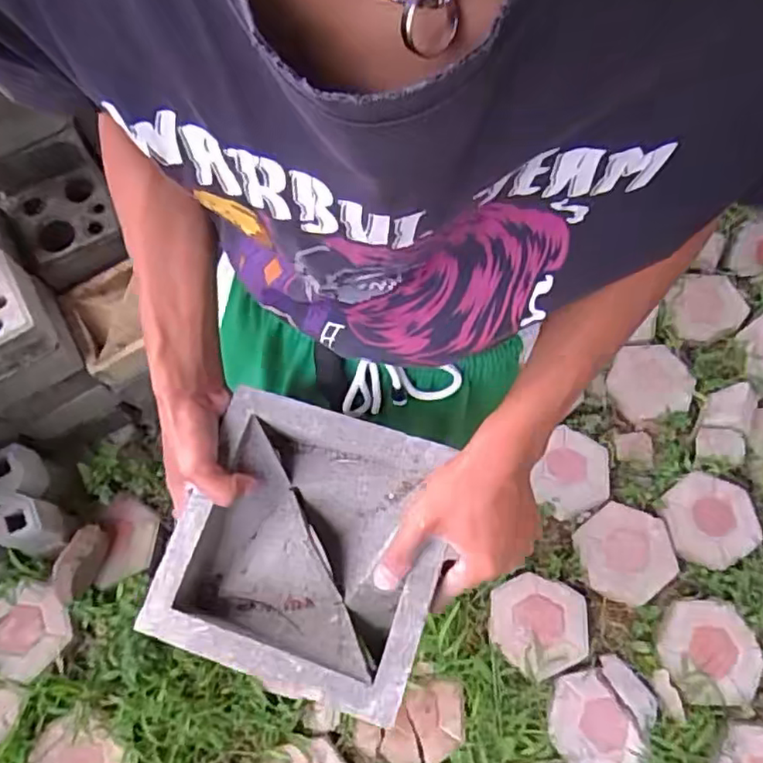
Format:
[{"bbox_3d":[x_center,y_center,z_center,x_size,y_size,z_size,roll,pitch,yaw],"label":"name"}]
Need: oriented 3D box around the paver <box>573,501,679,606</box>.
[{"bbox_3d":[0.536,0.379,1.365,0.197,0.033,0.194,-34,67,-16],"label":"paver"}]

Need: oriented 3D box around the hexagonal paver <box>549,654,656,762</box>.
[{"bbox_3d":[0.431,0.659,1.211,0.187,0.017,0.222,19,64,10],"label":"hexagonal paver"}]

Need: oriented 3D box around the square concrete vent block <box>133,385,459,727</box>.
[{"bbox_3d":[-0.056,0.127,0.480,0.196,0.068,0.195,16,64,8],"label":"square concrete vent block"}]

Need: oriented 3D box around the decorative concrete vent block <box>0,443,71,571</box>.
[{"bbox_3d":[-0.811,0.278,1.299,0.223,0.132,0.202,-22,67,-9],"label":"decorative concrete vent block"}]

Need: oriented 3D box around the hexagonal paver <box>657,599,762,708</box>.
[{"bbox_3d":[0.669,0.551,1.260,0.190,0.030,0.192,4,63,2],"label":"hexagonal paver"}]

